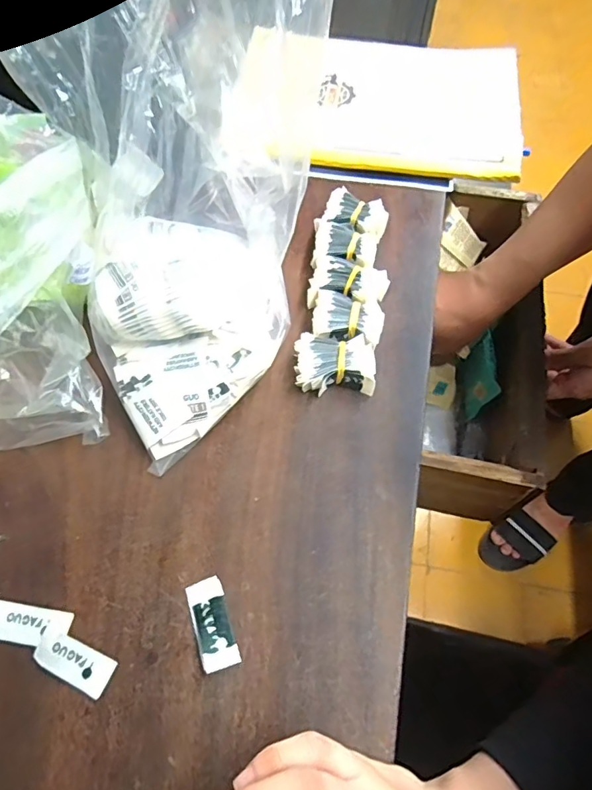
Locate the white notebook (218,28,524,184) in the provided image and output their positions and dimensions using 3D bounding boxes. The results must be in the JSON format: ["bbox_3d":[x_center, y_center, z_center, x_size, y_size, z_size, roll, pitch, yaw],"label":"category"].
[{"bbox_3d":[0.082,-0.313,0.521,0.293,0.033,0.219,5,62,2],"label":"white notebook"}]

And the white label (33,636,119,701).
[{"bbox_3d":[-0.127,0.153,0.280,0.045,0.004,0.020,26,61,7],"label":"white label"}]

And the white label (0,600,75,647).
[{"bbox_3d":[-0.158,0.136,0.289,0.047,0.004,0.020,9,62,4],"label":"white label"}]

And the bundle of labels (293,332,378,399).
[{"bbox_3d":[0.028,-0.023,0.361,0.056,0.022,0.044,1,62,0],"label":"bundle of labels"}]

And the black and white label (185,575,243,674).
[{"bbox_3d":[-0.050,0.135,0.290,0.021,0.006,0.049,-17,63,-10],"label":"black and white label"}]

